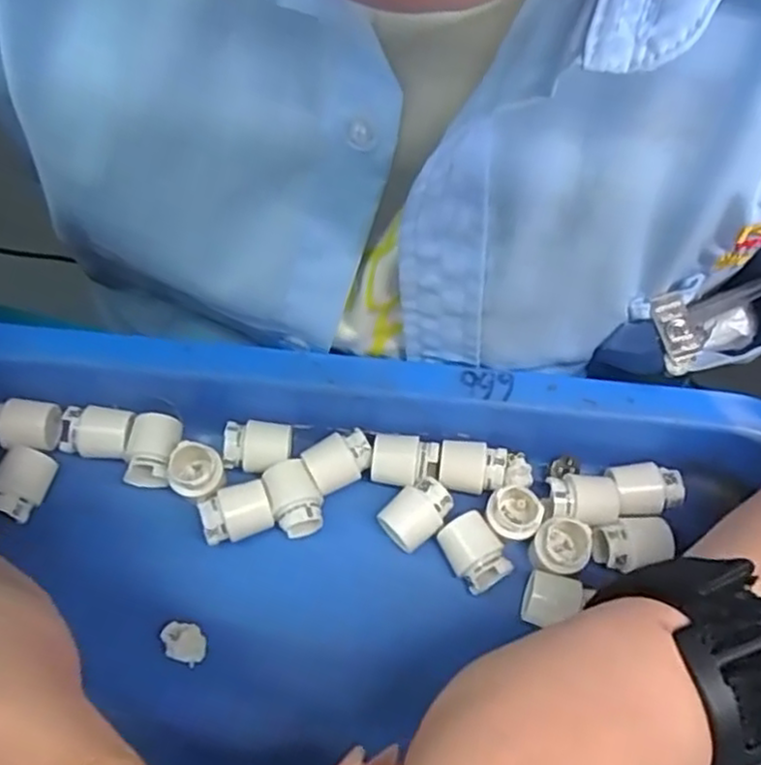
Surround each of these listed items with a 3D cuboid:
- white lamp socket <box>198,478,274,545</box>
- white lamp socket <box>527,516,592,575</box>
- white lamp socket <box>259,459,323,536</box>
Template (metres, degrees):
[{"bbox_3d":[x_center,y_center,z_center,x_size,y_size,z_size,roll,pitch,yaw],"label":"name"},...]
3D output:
[{"bbox_3d":[-0.057,0.051,0.279,0.026,0.016,0.020,-17,70,-6],"label":"white lamp socket"},{"bbox_3d":[0.071,0.065,0.277,0.022,0.020,0.021,0,69,0],"label":"white lamp socket"},{"bbox_3d":[-0.035,0.046,0.283,0.019,0.014,0.029,-21,70,-8],"label":"white lamp socket"}]

